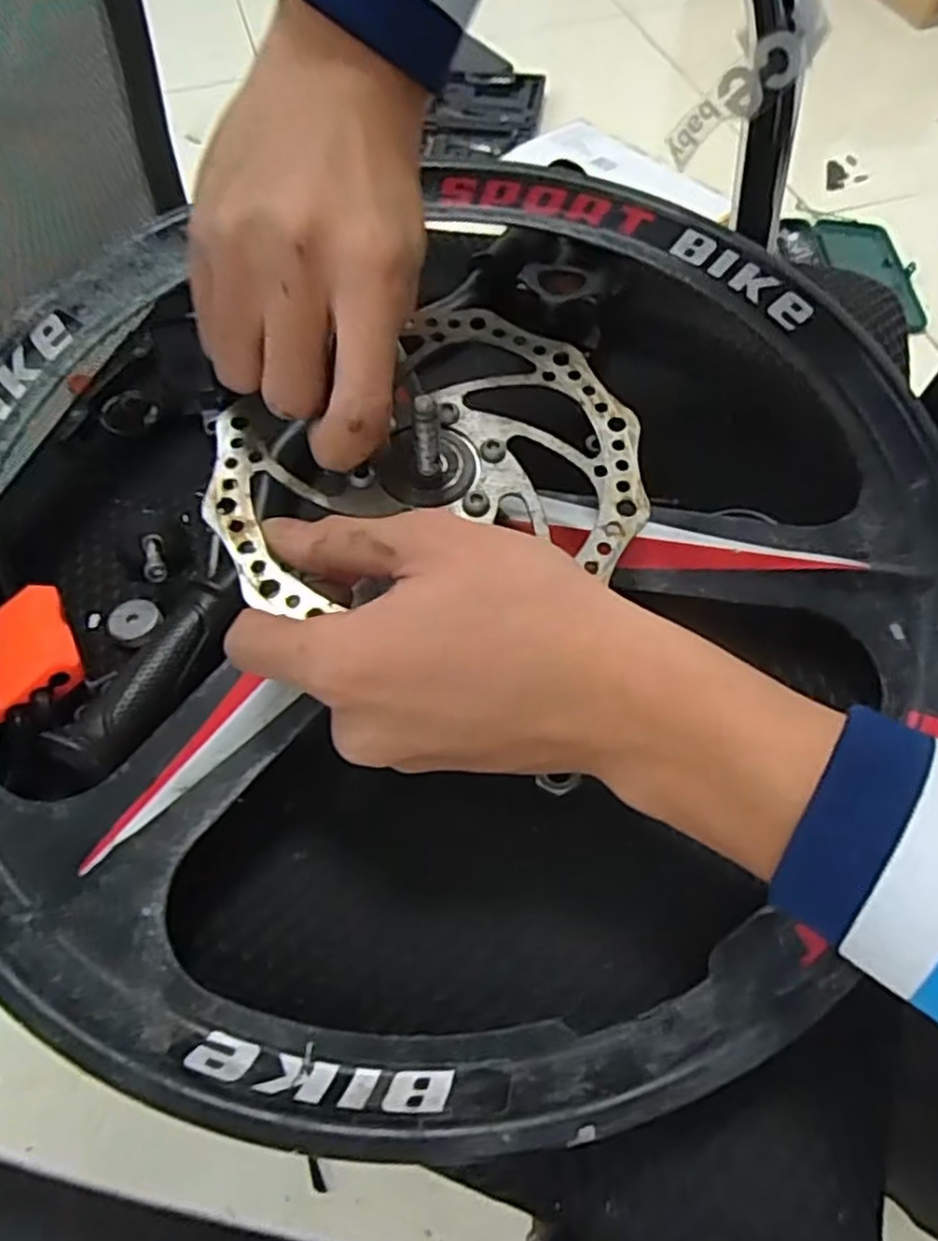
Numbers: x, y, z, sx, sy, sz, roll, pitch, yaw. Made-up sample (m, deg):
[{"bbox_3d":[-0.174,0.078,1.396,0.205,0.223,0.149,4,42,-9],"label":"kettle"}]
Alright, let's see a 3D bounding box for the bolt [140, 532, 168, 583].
[{"bbox_3d":[-0.139,-0.029,0.326,0.009,0.007,0.027,-20,60,-8],"label":"bolt"}]

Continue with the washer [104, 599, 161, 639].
[{"bbox_3d":[-0.146,-0.001,0.319,0.019,0.004,0.020,-2,59,3],"label":"washer"}]

